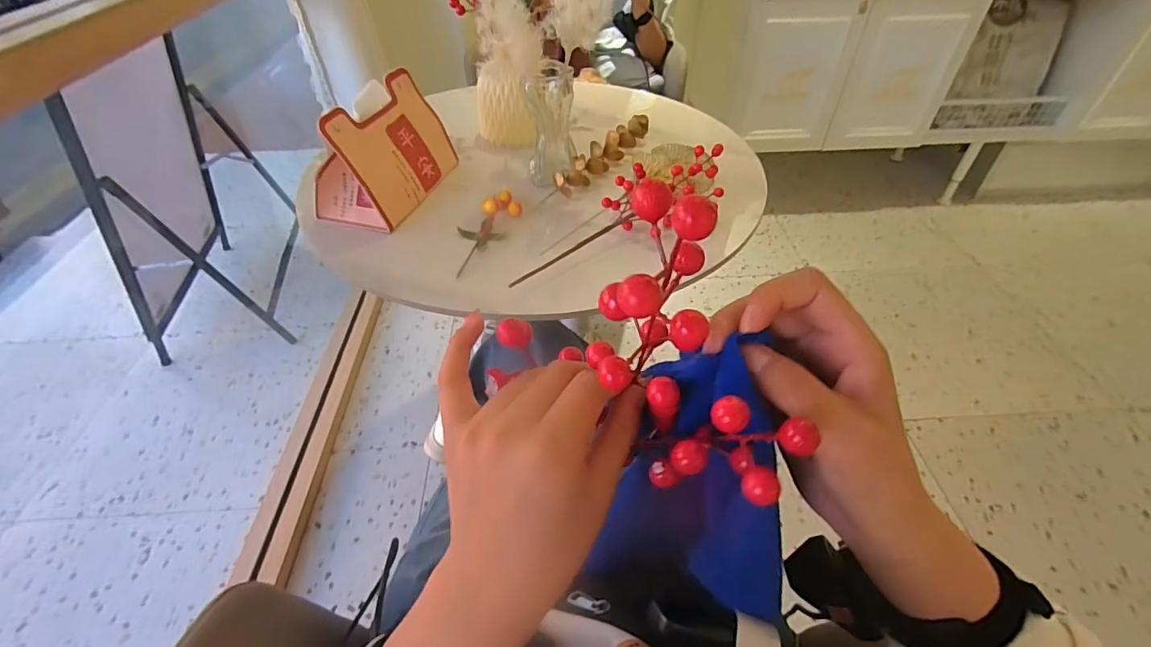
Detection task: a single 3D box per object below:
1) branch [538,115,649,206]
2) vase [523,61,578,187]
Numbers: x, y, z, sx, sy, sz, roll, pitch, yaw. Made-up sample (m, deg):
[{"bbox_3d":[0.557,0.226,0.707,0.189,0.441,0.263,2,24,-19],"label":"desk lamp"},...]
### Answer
[{"bbox_3d":[0.046,-0.248,0.733,0.042,0.039,0.260,24,50,23],"label":"branch"},{"bbox_3d":[-0.034,-0.267,0.685,0.068,0.147,0.076,-4,45,-3],"label":"vase"}]

